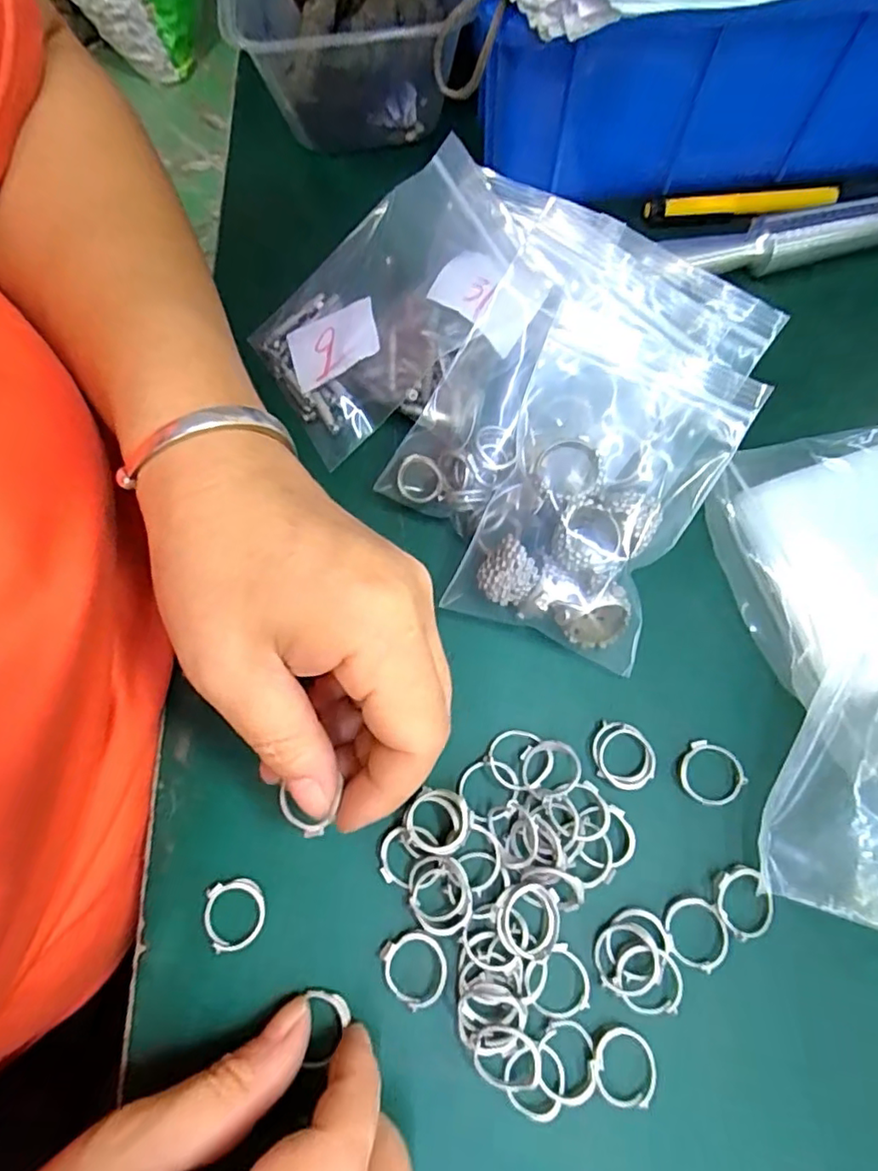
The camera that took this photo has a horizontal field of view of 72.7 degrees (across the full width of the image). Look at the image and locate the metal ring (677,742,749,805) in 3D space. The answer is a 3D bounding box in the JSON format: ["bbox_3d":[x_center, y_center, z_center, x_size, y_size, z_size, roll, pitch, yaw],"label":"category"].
[{"bbox_3d":[0.099,0.069,0.216,0.022,0.004,0.021,0,72,1],"label":"metal ring"}]

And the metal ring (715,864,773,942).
[{"bbox_3d":[0.104,0.108,0.204,0.018,0.005,0.022,-16,75,-4],"label":"metal ring"}]

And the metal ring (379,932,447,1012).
[{"bbox_3d":[-0.008,0.129,0.200,0.022,0.005,0.022,0,72,1],"label":"metal ring"}]

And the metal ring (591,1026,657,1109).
[{"bbox_3d":[0.060,0.155,0.191,0.020,0.004,0.023,-39,76,-11],"label":"metal ring"}]

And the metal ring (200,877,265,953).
[{"bbox_3d":[-0.071,0.113,0.205,0.021,0.004,0.022,0,72,1],"label":"metal ring"}]

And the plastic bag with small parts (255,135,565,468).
[{"bbox_3d":[-0.022,-0.115,0.250,0.115,0.016,0.080,-32,77,17],"label":"plastic bag with small parts"}]

